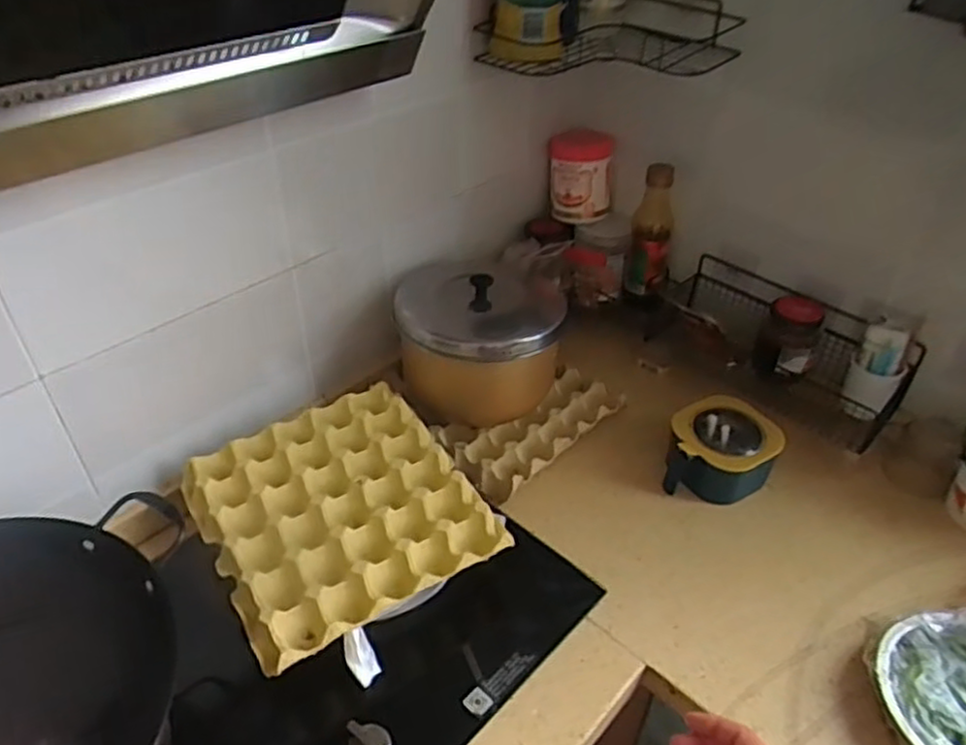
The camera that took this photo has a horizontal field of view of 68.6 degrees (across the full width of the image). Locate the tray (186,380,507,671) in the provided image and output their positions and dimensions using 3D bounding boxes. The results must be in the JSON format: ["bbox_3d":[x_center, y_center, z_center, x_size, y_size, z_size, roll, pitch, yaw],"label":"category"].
[{"bbox_3d":[-0.164,0.152,0.807,0.277,0.043,0.285,-23,45,-26],"label":"tray"}]

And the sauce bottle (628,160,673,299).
[{"bbox_3d":[0.249,-0.205,1.036,0.062,0.184,0.060,11,40,11],"label":"sauce bottle"}]

